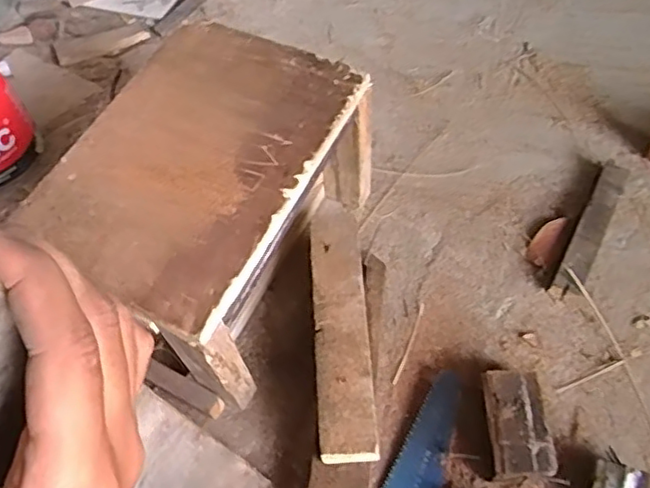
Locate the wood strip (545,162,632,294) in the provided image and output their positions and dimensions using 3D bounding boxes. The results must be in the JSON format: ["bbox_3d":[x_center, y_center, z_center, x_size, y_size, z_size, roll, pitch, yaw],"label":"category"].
[{"bbox_3d":[0.331,-0.021,0.757,0.039,0.033,0.194,27,66,17],"label":"wood strip"}]

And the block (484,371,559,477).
[{"bbox_3d":[0.198,0.183,0.631,0.059,0.041,0.101,-1,59,2],"label":"block"}]

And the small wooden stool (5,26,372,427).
[{"bbox_3d":[-0.122,-0.029,0.675,0.220,0.219,0.329,23,63,16],"label":"small wooden stool"}]

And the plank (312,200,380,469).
[{"bbox_3d":[0.017,0.078,0.649,0.055,0.021,0.289,-4,59,1],"label":"plank"}]

